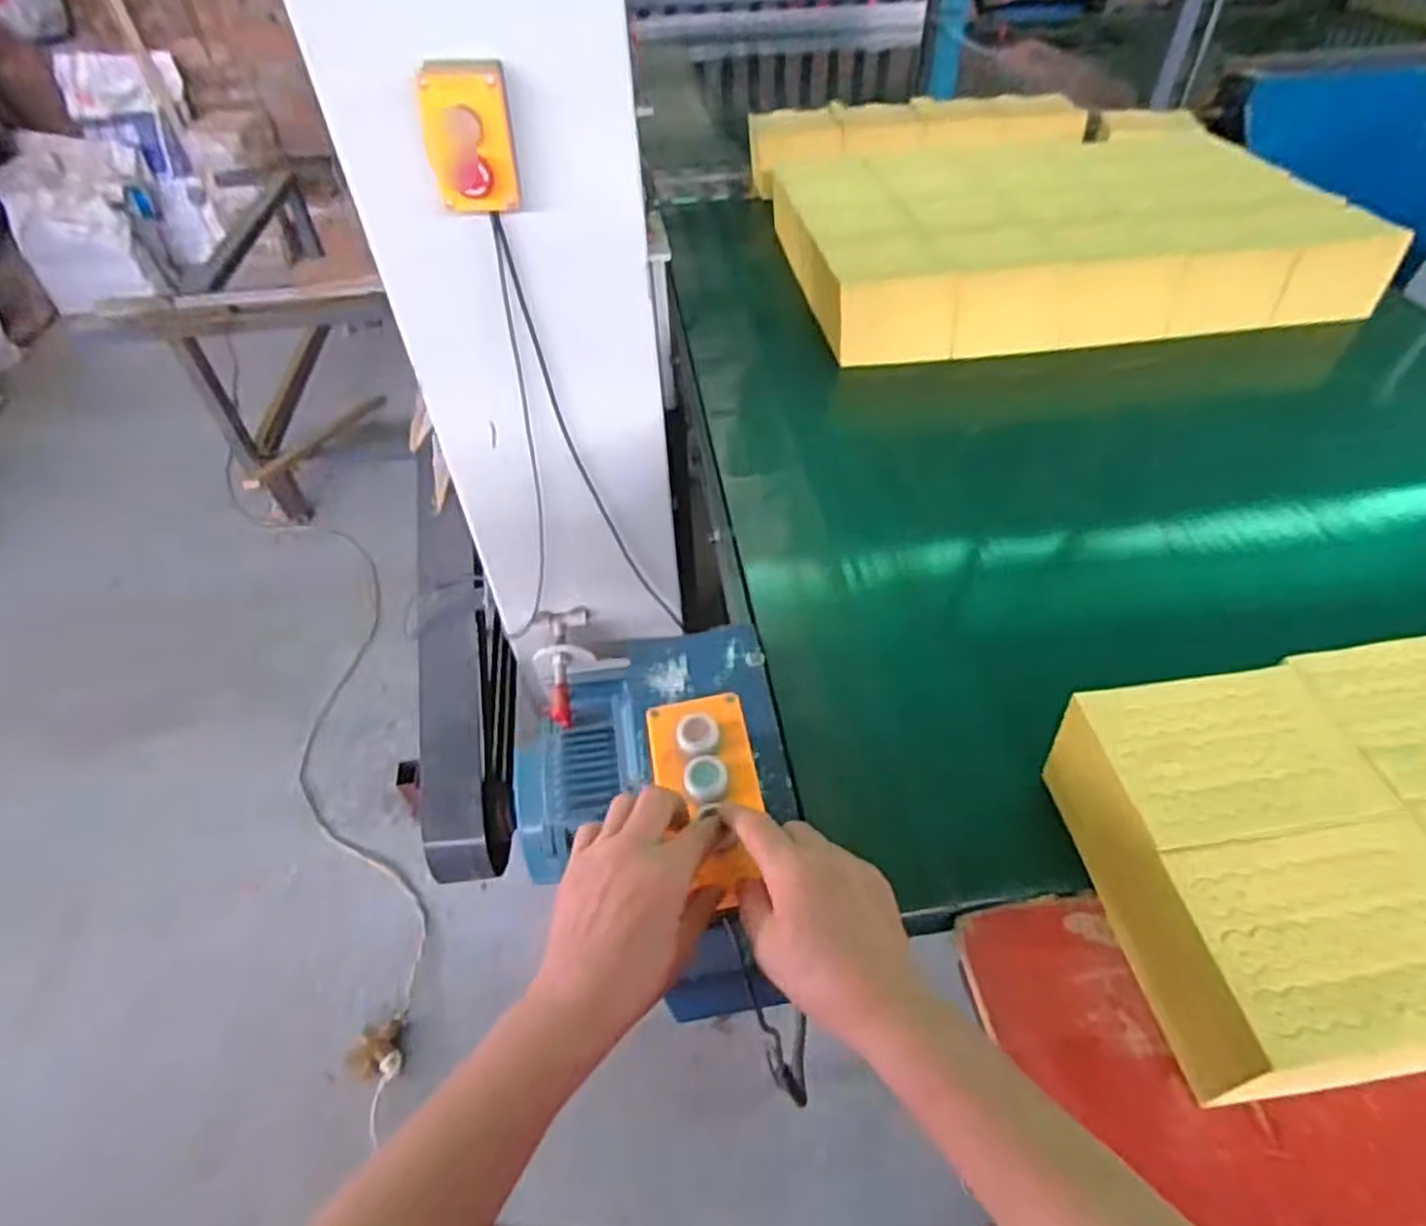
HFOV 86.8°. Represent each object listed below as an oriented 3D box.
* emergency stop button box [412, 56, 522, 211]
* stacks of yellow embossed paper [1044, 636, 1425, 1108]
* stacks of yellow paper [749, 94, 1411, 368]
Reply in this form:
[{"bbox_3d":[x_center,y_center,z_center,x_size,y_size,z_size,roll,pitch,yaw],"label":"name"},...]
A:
[{"bbox_3d":[-0.228,-0.449,0.714,0.076,0.110,0.090,-9,48,-7],"label":"emergency stop button box"},{"bbox_3d":[0.579,0.130,0.508,0.621,0.109,0.237,-8,48,-6],"label":"stacks of yellow embossed paper"},{"bbox_3d":[0.506,-0.663,1.241,0.789,0.170,0.669,-6,48,-5],"label":"stacks of yellow paper"}]

